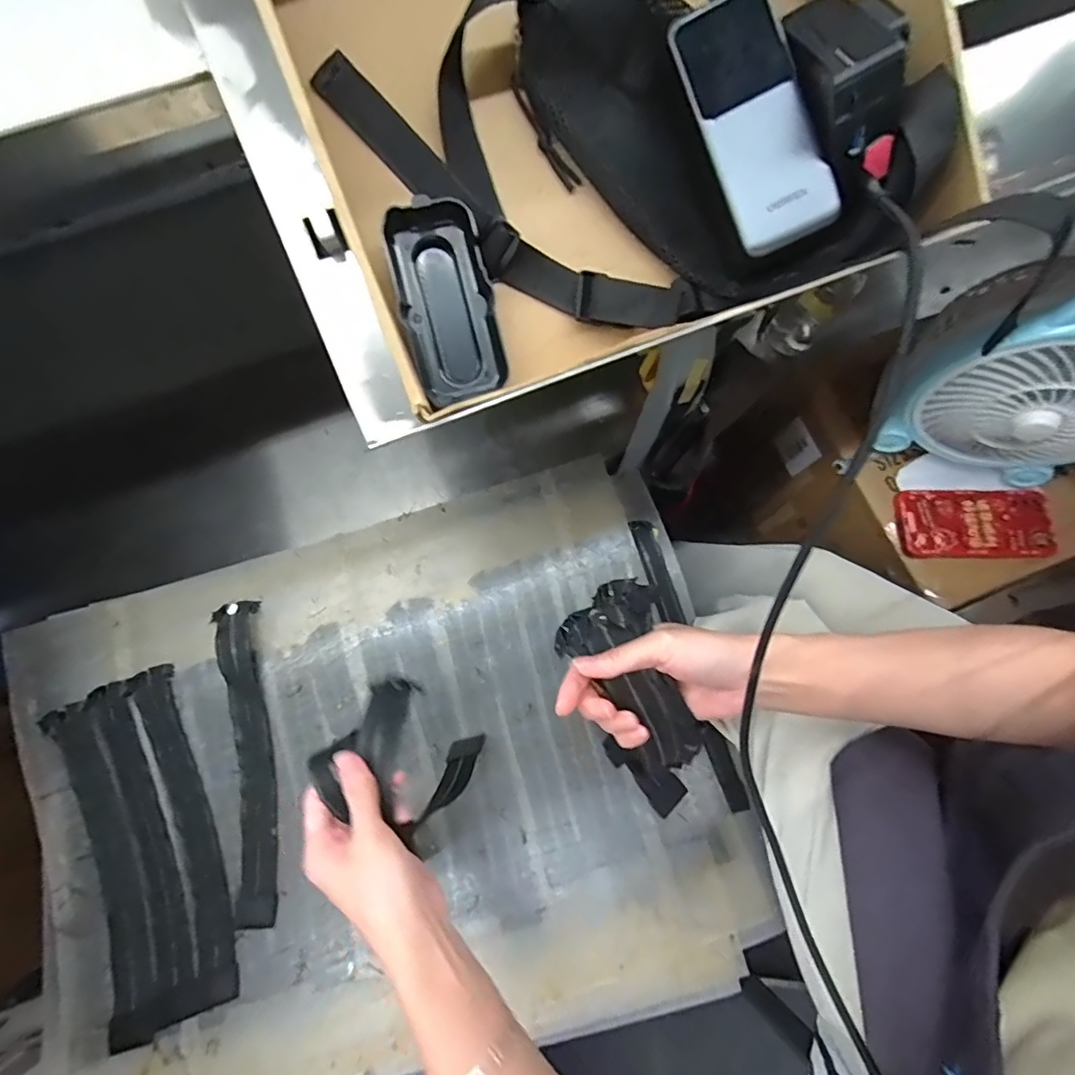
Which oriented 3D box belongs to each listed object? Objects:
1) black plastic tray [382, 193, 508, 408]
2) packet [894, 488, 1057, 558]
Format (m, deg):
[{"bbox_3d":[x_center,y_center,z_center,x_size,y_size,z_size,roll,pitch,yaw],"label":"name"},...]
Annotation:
[{"bbox_3d":[-0.052,-0.135,0.319,0.051,0.022,0.105,-14,101,-3],"label":"black plastic tray"},{"bbox_3d":[0.483,-0.016,0.601,0.162,0.013,0.076,-2,76,0],"label":"packet"}]

